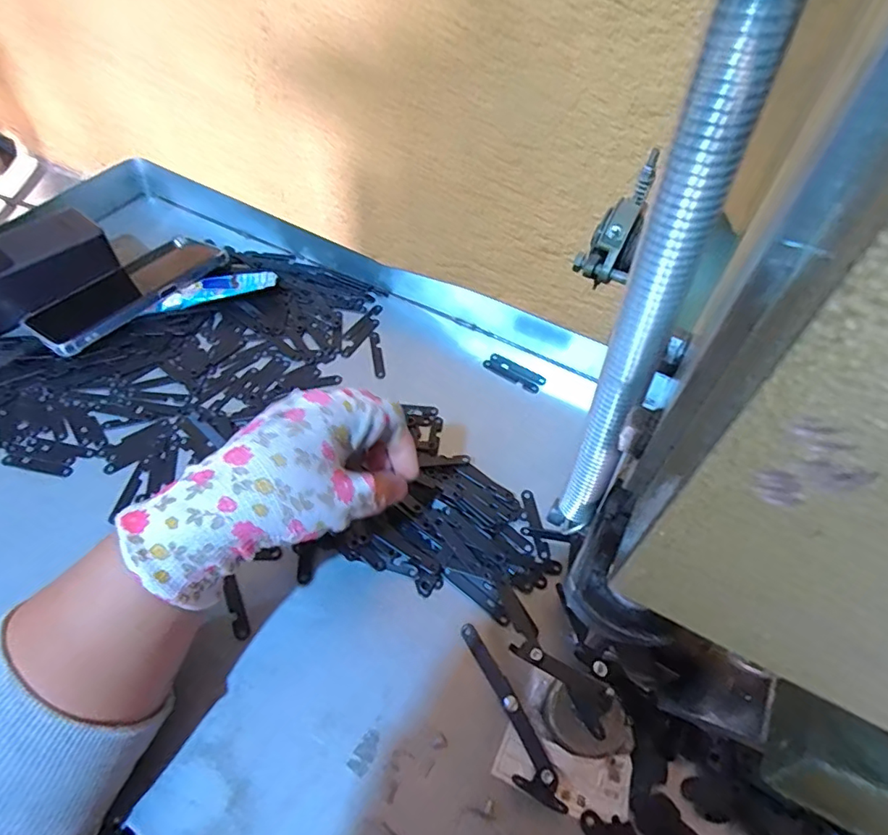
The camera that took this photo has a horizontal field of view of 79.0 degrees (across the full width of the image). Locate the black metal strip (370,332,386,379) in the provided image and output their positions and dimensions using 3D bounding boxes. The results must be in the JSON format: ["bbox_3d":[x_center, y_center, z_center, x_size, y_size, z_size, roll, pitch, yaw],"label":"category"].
[{"bbox_3d":[-0.056,-0.054,0.456,0.009,0.004,0.052,-7,53,-7],"label":"black metal strip"}]

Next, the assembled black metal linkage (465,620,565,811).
[{"bbox_3d":[0.032,0.161,0.293,0.020,0.005,0.099,-21,56,-17],"label":"assembled black metal linkage"}]

